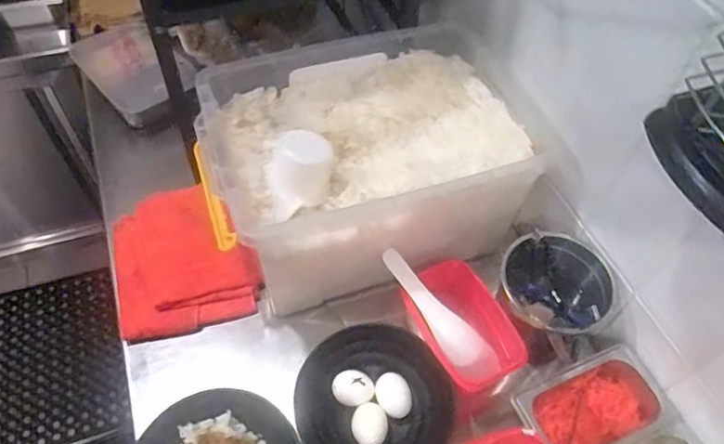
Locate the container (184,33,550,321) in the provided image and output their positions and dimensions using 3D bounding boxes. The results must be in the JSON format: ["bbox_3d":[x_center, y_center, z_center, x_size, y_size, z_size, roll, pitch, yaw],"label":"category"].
[{"bbox_3d":[0.001,-0.080,0.752,0.399,0.191,0.291,-14,56,-14],"label":"container"}]

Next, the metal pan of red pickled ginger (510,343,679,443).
[{"bbox_3d":[0.270,0.223,0.650,0.183,0.058,0.103,-18,57,-17],"label":"metal pan of red pickled ginger"}]

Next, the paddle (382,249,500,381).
[{"bbox_3d":[0.094,0.114,0.681,0.041,0.032,0.192,-39,88,-27],"label":"paddle"}]

